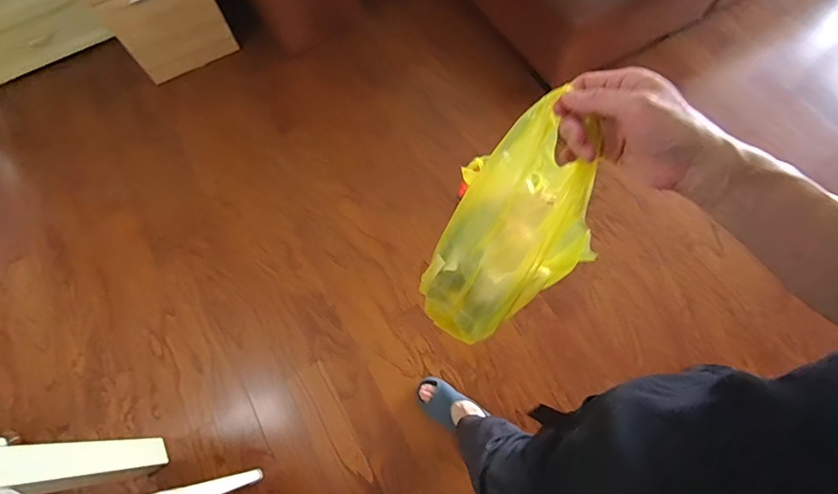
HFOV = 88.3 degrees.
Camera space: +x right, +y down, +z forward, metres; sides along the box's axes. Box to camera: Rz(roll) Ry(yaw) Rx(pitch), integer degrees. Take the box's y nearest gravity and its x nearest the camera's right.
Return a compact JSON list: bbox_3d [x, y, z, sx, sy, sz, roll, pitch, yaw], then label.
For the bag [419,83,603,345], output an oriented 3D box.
[{"bbox_3d":[0.108,0.002,0.515,0.155,0.347,0.065,28,39,10],"label":"bag"}]

